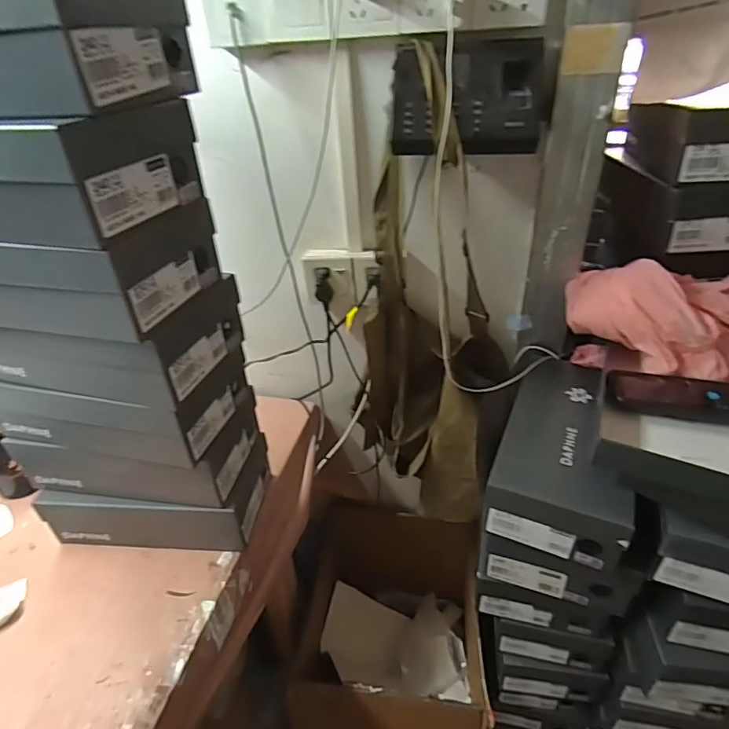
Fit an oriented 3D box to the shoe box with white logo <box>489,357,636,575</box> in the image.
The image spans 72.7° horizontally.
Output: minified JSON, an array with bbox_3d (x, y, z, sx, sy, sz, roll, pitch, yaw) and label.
[{"bbox_3d":[0.279,0.116,0.690,0.165,0.094,0.283,13,38,22],"label":"shoe box with white logo"}]

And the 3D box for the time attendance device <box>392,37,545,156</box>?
[{"bbox_3d":[0.133,-0.333,0.623,0.194,0.113,0.090,1,35,7],"label":"time attendance device"}]

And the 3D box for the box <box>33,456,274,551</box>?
[{"bbox_3d":[-0.318,0.199,0.770,0.306,0.096,0.147,1,35,6],"label":"box"}]

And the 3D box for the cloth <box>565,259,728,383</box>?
[{"bbox_3d":[0.411,-0.062,0.698,0.240,0.165,0.159,24,43,33],"label":"cloth"}]

